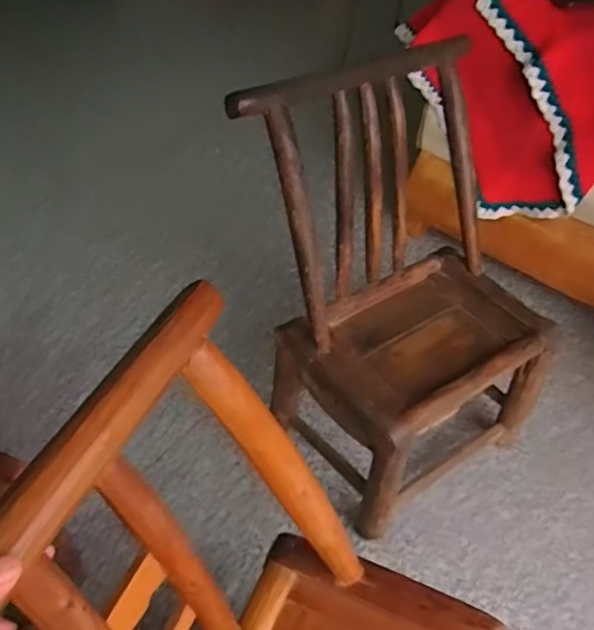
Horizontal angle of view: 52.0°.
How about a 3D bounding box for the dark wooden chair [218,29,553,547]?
[{"bbox_3d":[0.149,-0.014,0.910,0.359,0.567,0.381,-27,52,-27],"label":"dark wooden chair"}]

